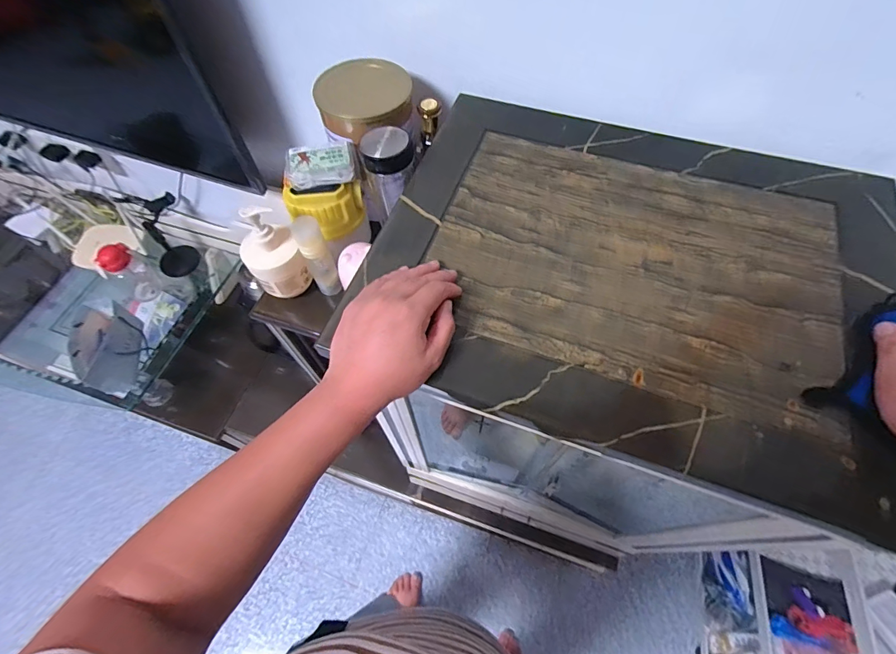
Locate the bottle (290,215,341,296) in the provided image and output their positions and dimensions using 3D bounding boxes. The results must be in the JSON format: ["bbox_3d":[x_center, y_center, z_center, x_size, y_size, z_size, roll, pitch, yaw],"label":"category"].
[{"bbox_3d":[-0.172,-0.089,0.561,0.033,0.138,0.028,-27,64,-13],"label":"bottle"}]

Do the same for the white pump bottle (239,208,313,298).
[{"bbox_3d":[-0.232,-0.098,0.549,0.067,0.135,0.052,-32,65,-15],"label":"white pump bottle"}]

